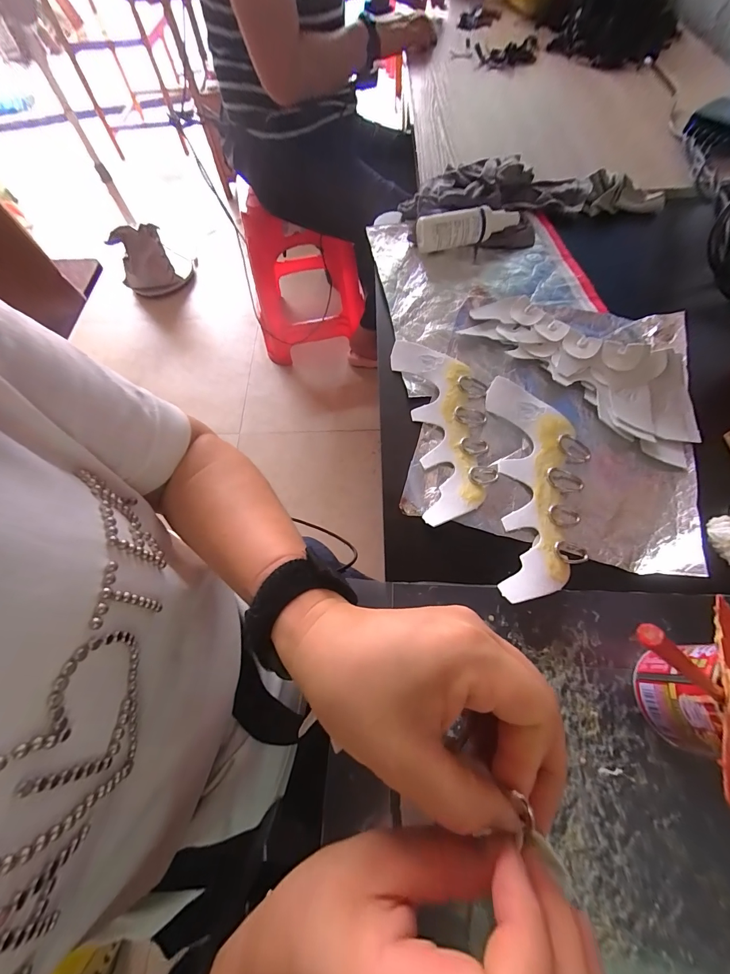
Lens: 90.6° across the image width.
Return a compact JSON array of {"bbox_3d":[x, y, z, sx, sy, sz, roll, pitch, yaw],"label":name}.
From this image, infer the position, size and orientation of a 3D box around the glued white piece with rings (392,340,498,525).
[{"bbox_3d":[0.079,-0.063,0.354,0.084,0.010,0.205,-4,64,1],"label":"glued white piece with rings"}]

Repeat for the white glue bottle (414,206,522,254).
[{"bbox_3d":[0.134,-0.334,0.467,0.128,0.042,0.032,-8,64,0],"label":"white glue bottle"}]

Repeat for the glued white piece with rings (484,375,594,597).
[{"bbox_3d":[0.157,-0.005,0.321,0.083,0.011,0.210,5,65,6],"label":"glued white piece with rings"}]

